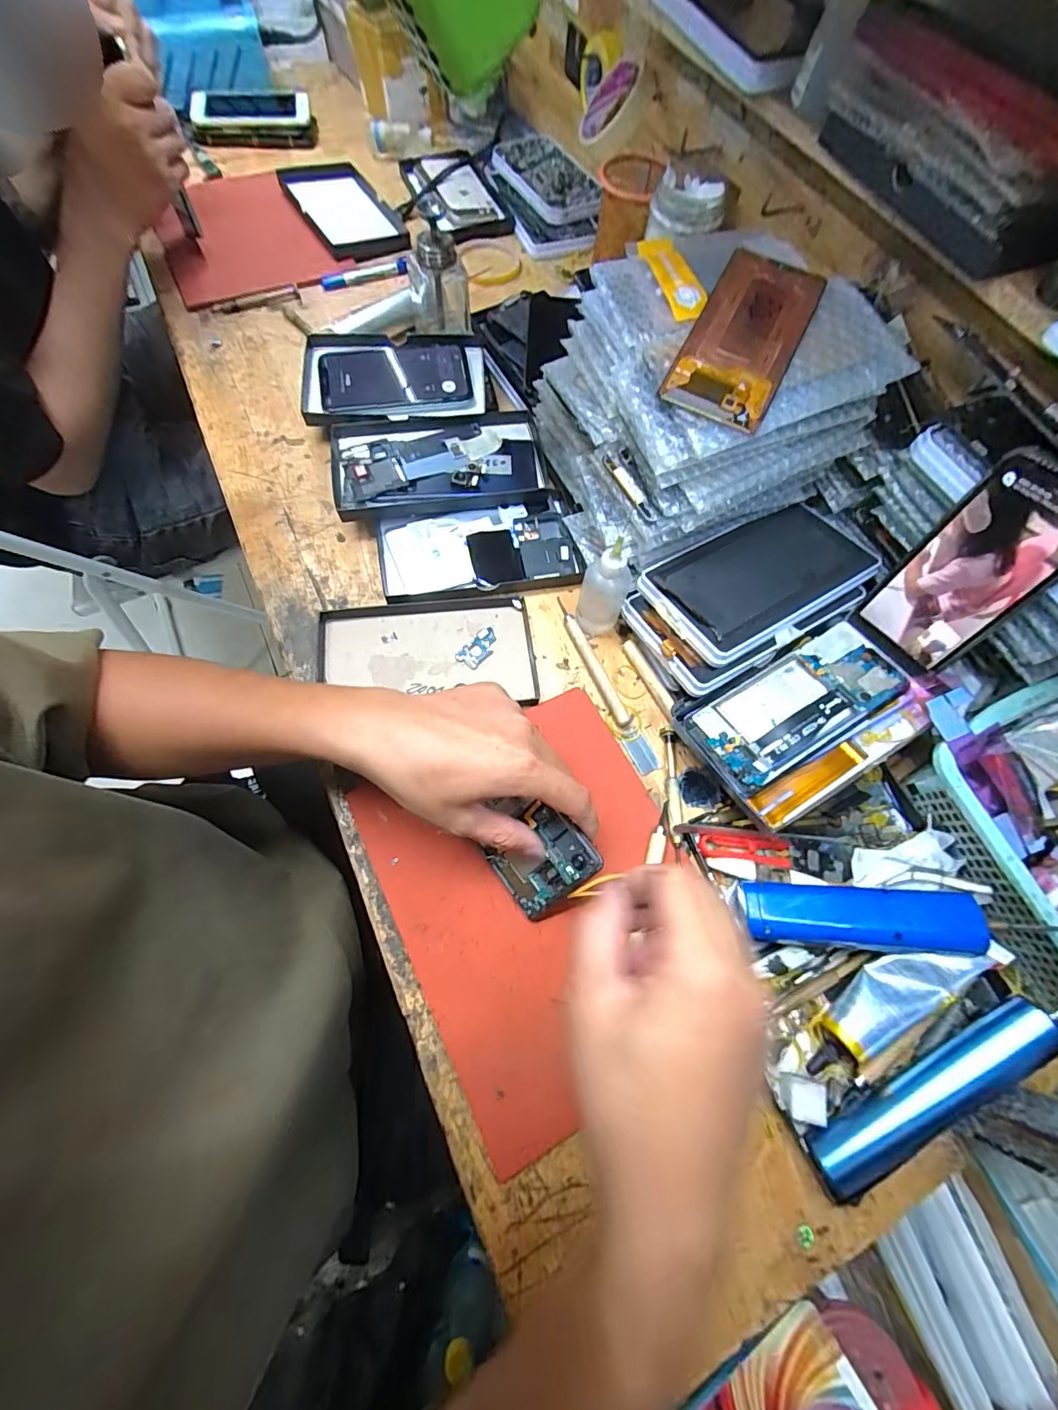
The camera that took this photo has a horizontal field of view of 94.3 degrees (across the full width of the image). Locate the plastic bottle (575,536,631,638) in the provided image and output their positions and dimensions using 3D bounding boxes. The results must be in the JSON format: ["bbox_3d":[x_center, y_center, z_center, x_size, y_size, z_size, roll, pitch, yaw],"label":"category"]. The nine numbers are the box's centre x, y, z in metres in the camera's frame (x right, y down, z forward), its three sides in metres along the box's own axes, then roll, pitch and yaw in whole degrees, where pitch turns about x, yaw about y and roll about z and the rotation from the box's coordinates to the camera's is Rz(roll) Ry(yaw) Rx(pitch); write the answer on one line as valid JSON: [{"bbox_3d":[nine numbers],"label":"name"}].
[{"bbox_3d":[0.059,-0.089,0.390,0.034,0.094,0.028,20,69,4],"label":"plastic bottle"}]

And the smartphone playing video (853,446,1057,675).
[{"bbox_3d":[0.301,-0.091,0.334,0.006,0.137,0.071,-17,60,-32],"label":"smartphone playing video"}]

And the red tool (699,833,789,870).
[{"bbox_3d":[0.157,0.105,0.359,0.064,0.008,0.019,7,68,-1],"label":"red tool"}]

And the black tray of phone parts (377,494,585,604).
[{"bbox_3d":[-0.044,-0.140,0.440,0.174,0.013,0.094,-6,69,-6],"label":"black tray of phone parts"}]

